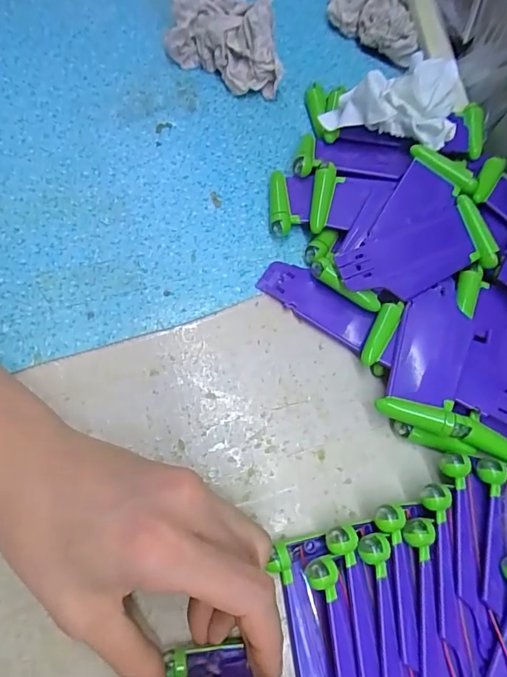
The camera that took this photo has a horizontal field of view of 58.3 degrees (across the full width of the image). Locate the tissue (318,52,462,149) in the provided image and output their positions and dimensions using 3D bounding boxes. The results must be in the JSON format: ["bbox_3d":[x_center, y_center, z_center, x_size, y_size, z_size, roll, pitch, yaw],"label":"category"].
[{"bbox_3d":[0.085,-0.146,0.275,0.074,0.032,0.054,18,70,1],"label":"tissue"}]

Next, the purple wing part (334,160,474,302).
[{"bbox_3d":[0.089,-0.054,0.253,0.052,0.010,0.081,39,72,8],"label":"purple wing part"}]

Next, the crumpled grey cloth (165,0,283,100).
[{"bbox_3d":[-0.017,-0.201,0.299,0.087,0.044,0.046,28,71,4],"label":"crumpled grey cloth"}]

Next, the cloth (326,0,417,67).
[{"bbox_3d":[0.087,-0.232,0.324,0.074,0.035,0.029,36,72,7],"label":"cloth"}]

